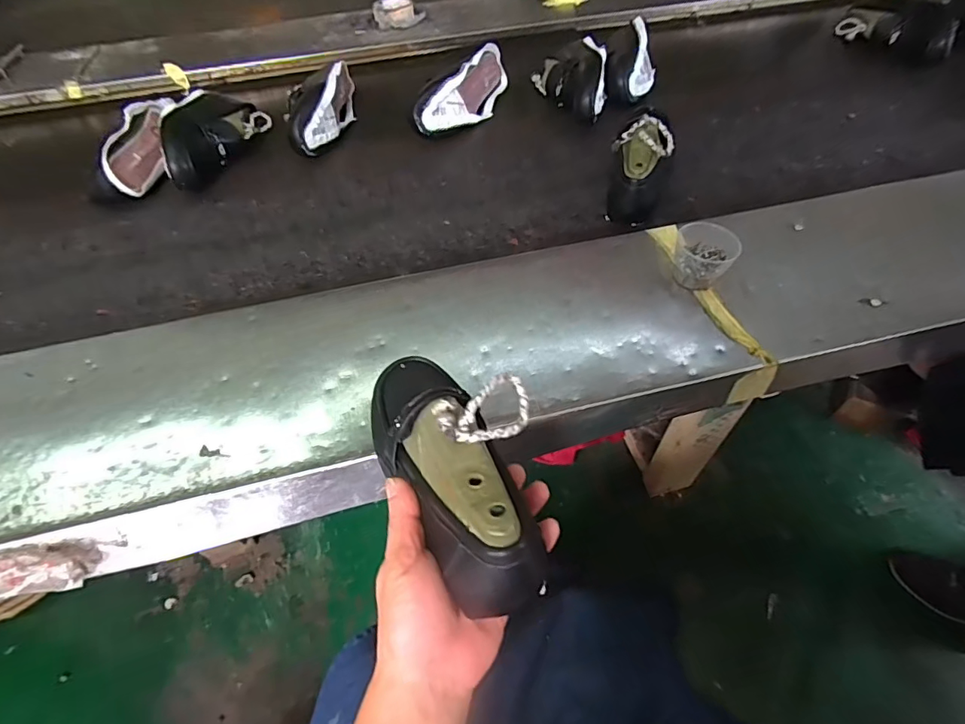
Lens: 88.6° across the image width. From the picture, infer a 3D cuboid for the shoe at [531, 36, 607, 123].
[{"bbox_3d":[0.148,-0.490,0.845,0.115,0.069,0.226,4,54,5],"label":"shoe"}]

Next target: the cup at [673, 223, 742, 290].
[{"bbox_3d":[0.234,-0.111,0.524,0.060,0.052,0.055,-1,53,1],"label":"cup"}]

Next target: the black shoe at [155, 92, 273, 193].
[{"bbox_3d":[-0.425,-0.358,0.766,0.080,0.074,0.216,13,55,11],"label":"black shoe"}]

